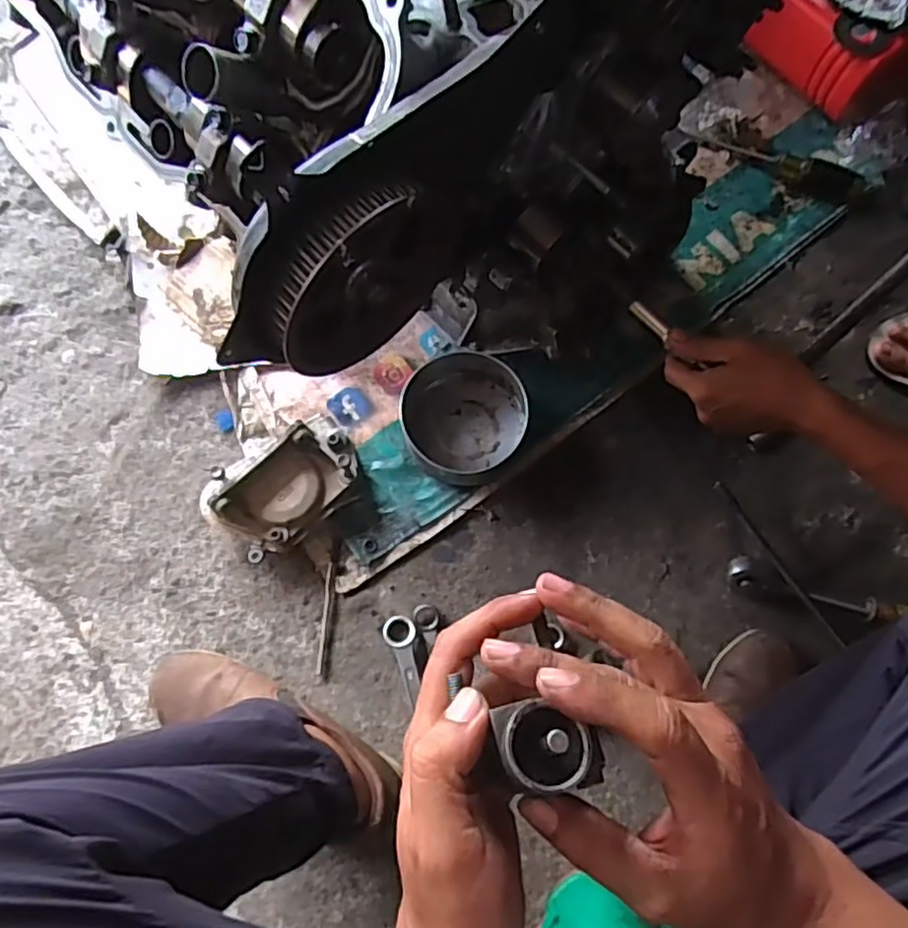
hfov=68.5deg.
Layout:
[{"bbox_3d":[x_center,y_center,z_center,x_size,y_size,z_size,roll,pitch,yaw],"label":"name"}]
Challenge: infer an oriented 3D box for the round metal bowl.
[{"bbox_3d":[0.013,-0.055,0.784,0.141,0.075,0.146,-1,75,5],"label":"round metal bowl"}]

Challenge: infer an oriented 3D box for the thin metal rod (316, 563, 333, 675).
[{"bbox_3d":[-0.145,0.173,0.748,0.008,0.004,0.121,2,75,6],"label":"thin metal rod"}]

